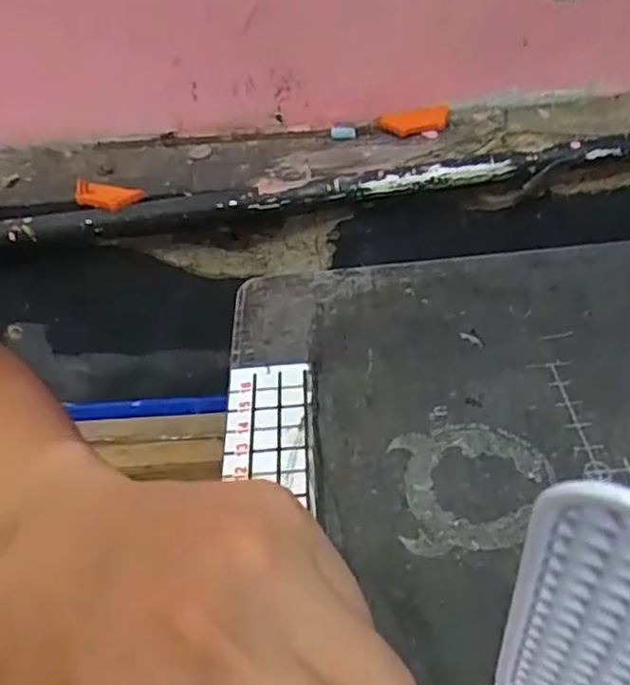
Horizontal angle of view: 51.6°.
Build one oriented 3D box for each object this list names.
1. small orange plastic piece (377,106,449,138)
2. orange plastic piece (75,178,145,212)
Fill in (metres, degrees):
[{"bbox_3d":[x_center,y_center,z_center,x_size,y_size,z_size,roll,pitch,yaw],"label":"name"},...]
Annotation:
[{"bbox_3d":[0.099,-0.223,0.657,0.071,0.012,0.034,-11,42,-4],"label":"small orange plastic piece"},{"bbox_3d":[-0.194,-0.142,0.611,0.059,0.020,0.029,10,45,19],"label":"orange plastic piece"}]

